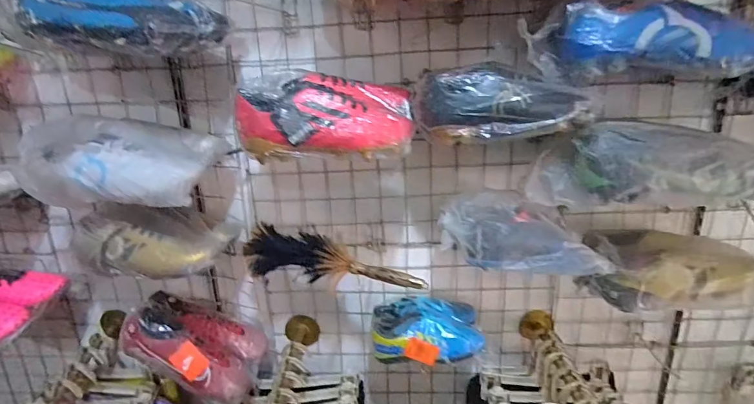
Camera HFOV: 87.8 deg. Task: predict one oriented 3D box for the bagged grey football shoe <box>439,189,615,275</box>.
[{"bbox_3d":[0.227,0.040,0.633,0.236,0.098,0.124,2,17,15],"label":"bagged grey football shoe"}]

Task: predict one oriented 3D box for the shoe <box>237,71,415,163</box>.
[{"bbox_3d":[-0.067,-0.131,0.580,0.229,0.106,0.132,1,17,10],"label":"shoe"}]

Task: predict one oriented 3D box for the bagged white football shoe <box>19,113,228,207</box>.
[{"bbox_3d":[-0.395,-0.068,0.611,0.273,0.111,0.145,1,17,10],"label":"bagged white football shoe"}]

